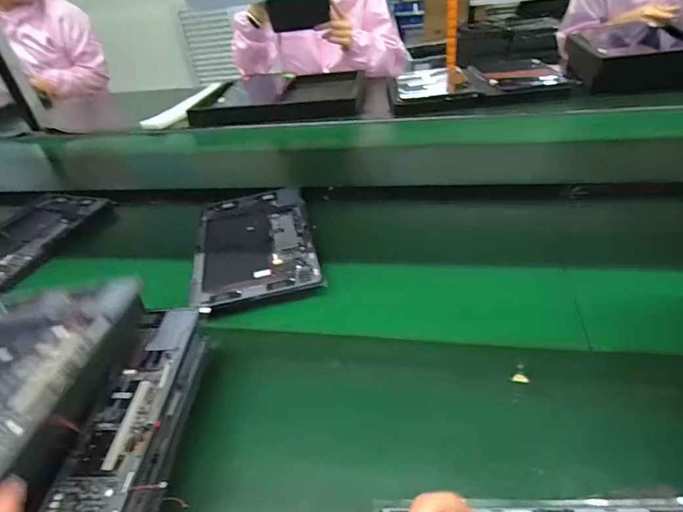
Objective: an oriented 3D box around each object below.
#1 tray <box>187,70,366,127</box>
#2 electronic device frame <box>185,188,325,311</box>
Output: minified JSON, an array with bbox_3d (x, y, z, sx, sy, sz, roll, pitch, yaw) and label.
[{"bbox_3d":[-0.156,-0.453,1.210,0.431,0.071,0.367,-1,37,6],"label":"tray"},{"bbox_3d":[-0.125,-0.019,0.624,0.166,0.018,0.258,-10,37,-6],"label":"electronic device frame"}]

